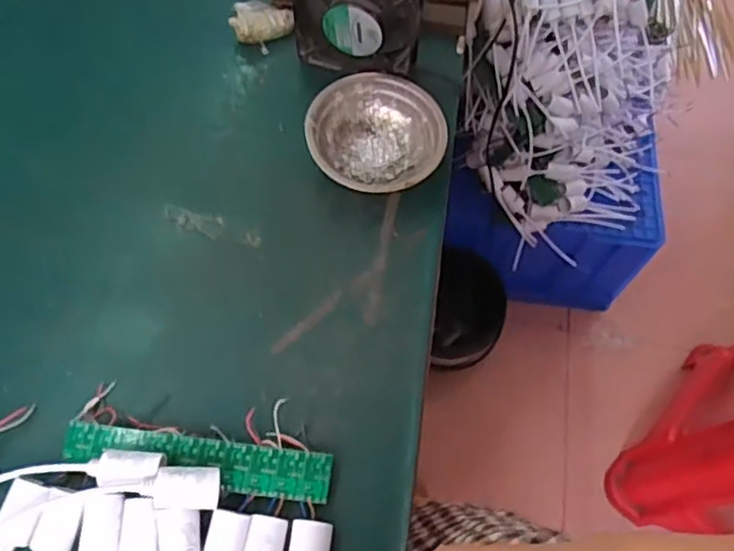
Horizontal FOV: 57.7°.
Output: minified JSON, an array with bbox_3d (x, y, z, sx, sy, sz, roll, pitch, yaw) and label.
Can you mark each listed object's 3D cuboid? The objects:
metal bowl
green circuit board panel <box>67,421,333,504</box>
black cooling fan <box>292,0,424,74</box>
[{"bbox_3d":[0.009,-0.132,0.636,0.126,0.039,0.124,1,66,-2],"label":"metal bowl"},{"bbox_3d":[-0.130,0.143,0.513,0.204,0.019,0.036,7,66,1],"label":"green circuit board panel"},{"bbox_3d":[-0.010,-0.250,0.648,0.122,0.110,0.043,12,66,3],"label":"black cooling fan"}]

